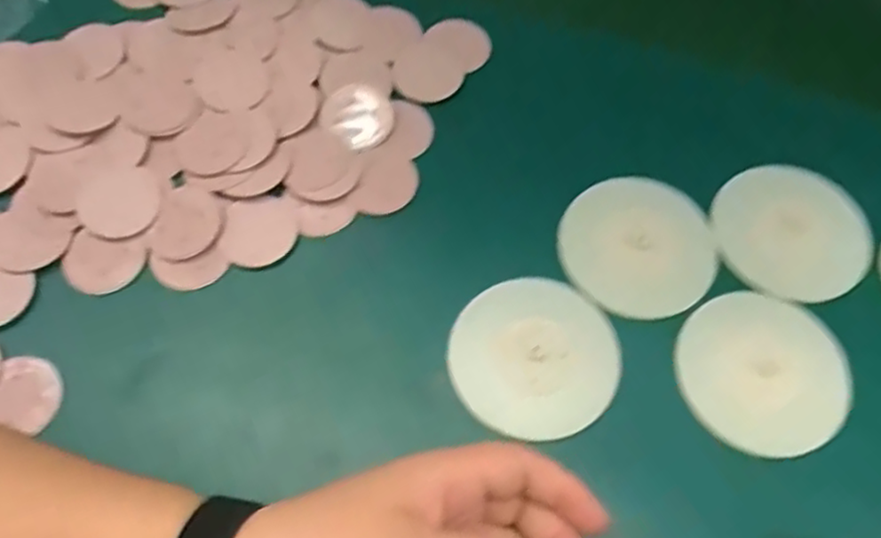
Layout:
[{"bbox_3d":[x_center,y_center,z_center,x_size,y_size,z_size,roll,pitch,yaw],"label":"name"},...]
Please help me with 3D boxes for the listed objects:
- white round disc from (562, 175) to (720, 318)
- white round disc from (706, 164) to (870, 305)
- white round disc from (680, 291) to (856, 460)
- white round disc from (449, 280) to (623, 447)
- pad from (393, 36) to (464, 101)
[{"bbox_3d":[0.111,-0.014,0.387,0.082,0.006,0.084,1,63,-1],"label":"white round disc"},{"bbox_3d":[0.199,-0.022,0.395,0.088,0.004,0.084,2,66,-4],"label":"white round disc"},{"bbox_3d":[0.165,0.052,0.358,0.086,0.005,0.082,1,67,-3],"label":"white round disc"},{"bbox_3d":[0.048,0.045,0.360,0.082,0.009,0.081,0,77,1],"label":"white round disc"},{"bbox_3d":[-0.009,-0.126,0.436,0.045,0.004,0.043,1,63,-1],"label":"pad"}]

